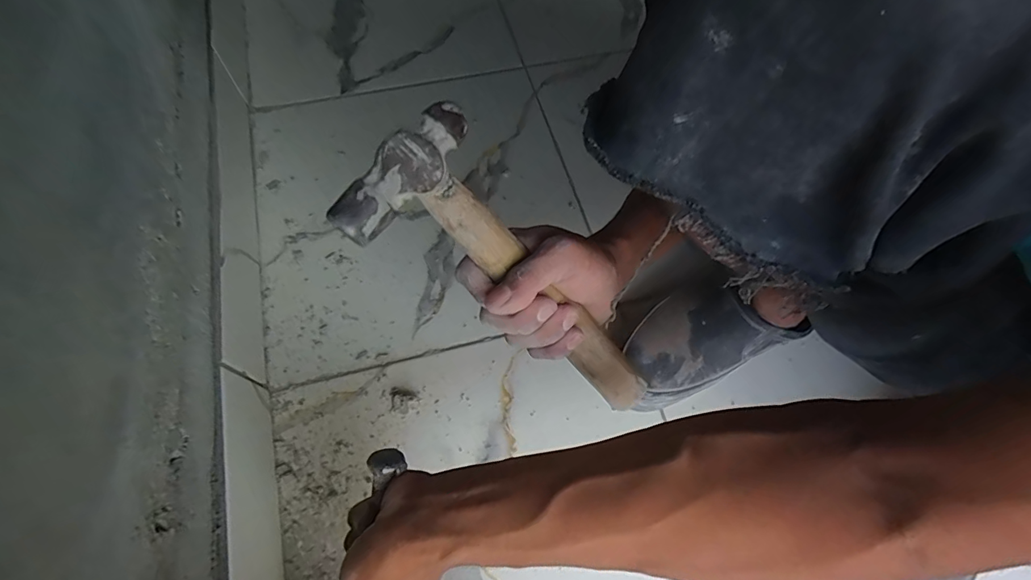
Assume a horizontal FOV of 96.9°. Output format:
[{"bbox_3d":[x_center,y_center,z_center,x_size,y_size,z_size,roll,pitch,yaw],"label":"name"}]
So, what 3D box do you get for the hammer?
[{"bbox_3d":[0.005,0.005,0.299,0.246,0.027,0.085,46,67,-24],"label":"hammer"}]

